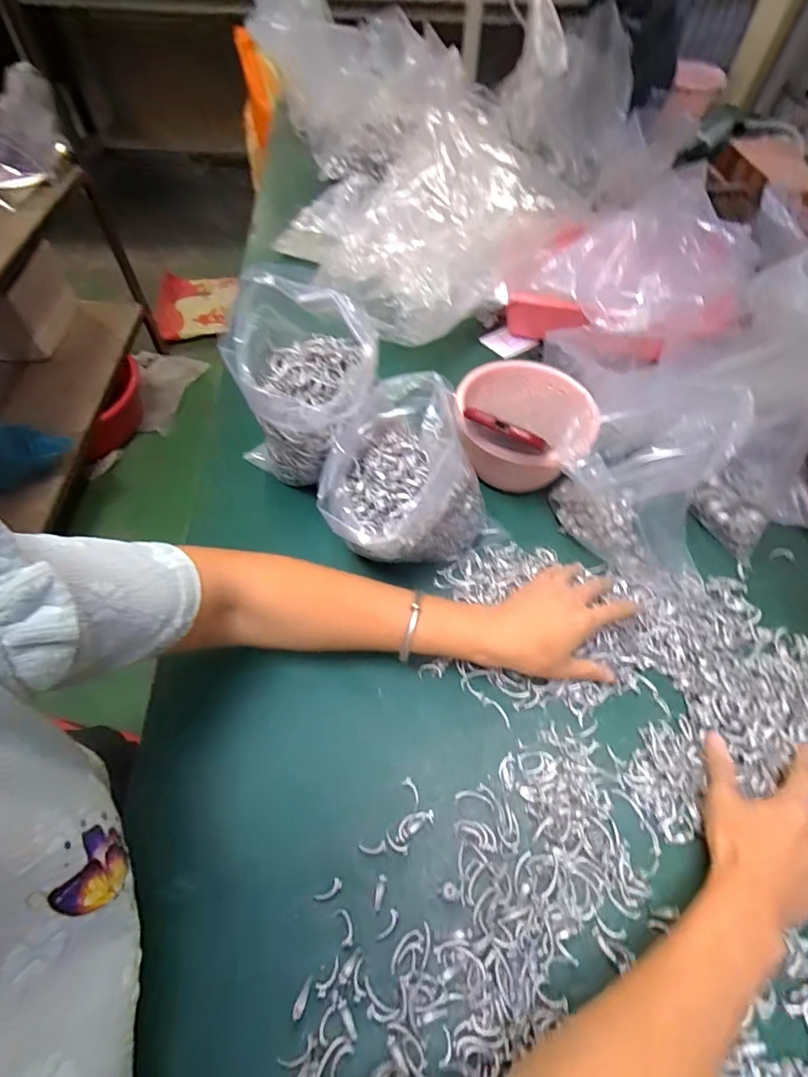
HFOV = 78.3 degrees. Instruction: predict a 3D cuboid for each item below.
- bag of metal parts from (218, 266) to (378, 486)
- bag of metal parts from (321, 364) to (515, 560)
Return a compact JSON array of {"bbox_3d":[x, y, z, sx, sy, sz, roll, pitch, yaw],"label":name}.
[{"bbox_3d":[-0.095,-0.132,0.482,0.139,0.171,0.133,-7,56,-7],"label":"bag of metal parts"},{"bbox_3d":[-0.002,-0.048,0.467,0.166,0.140,0.131,-25,60,-18],"label":"bag of metal parts"}]

